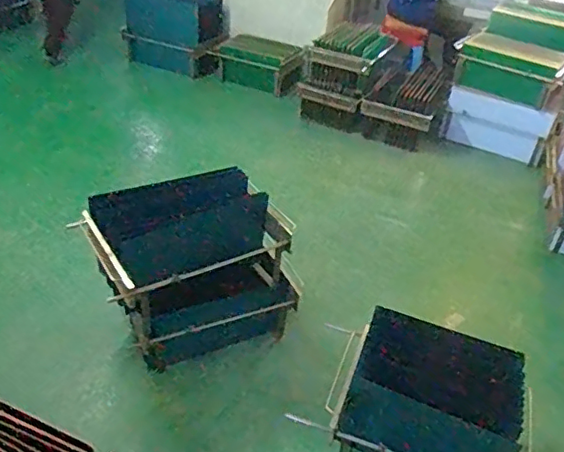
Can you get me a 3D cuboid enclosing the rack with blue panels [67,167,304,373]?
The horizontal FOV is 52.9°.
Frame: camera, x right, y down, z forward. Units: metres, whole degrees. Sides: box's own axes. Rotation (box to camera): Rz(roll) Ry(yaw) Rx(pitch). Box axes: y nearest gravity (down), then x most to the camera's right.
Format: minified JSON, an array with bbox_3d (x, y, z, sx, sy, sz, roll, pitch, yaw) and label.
[{"bbox_3d":[-0.290,0.150,1.933,0.634,0.531,0.341,-12,39,-24],"label":"rack with blue panels"}]

